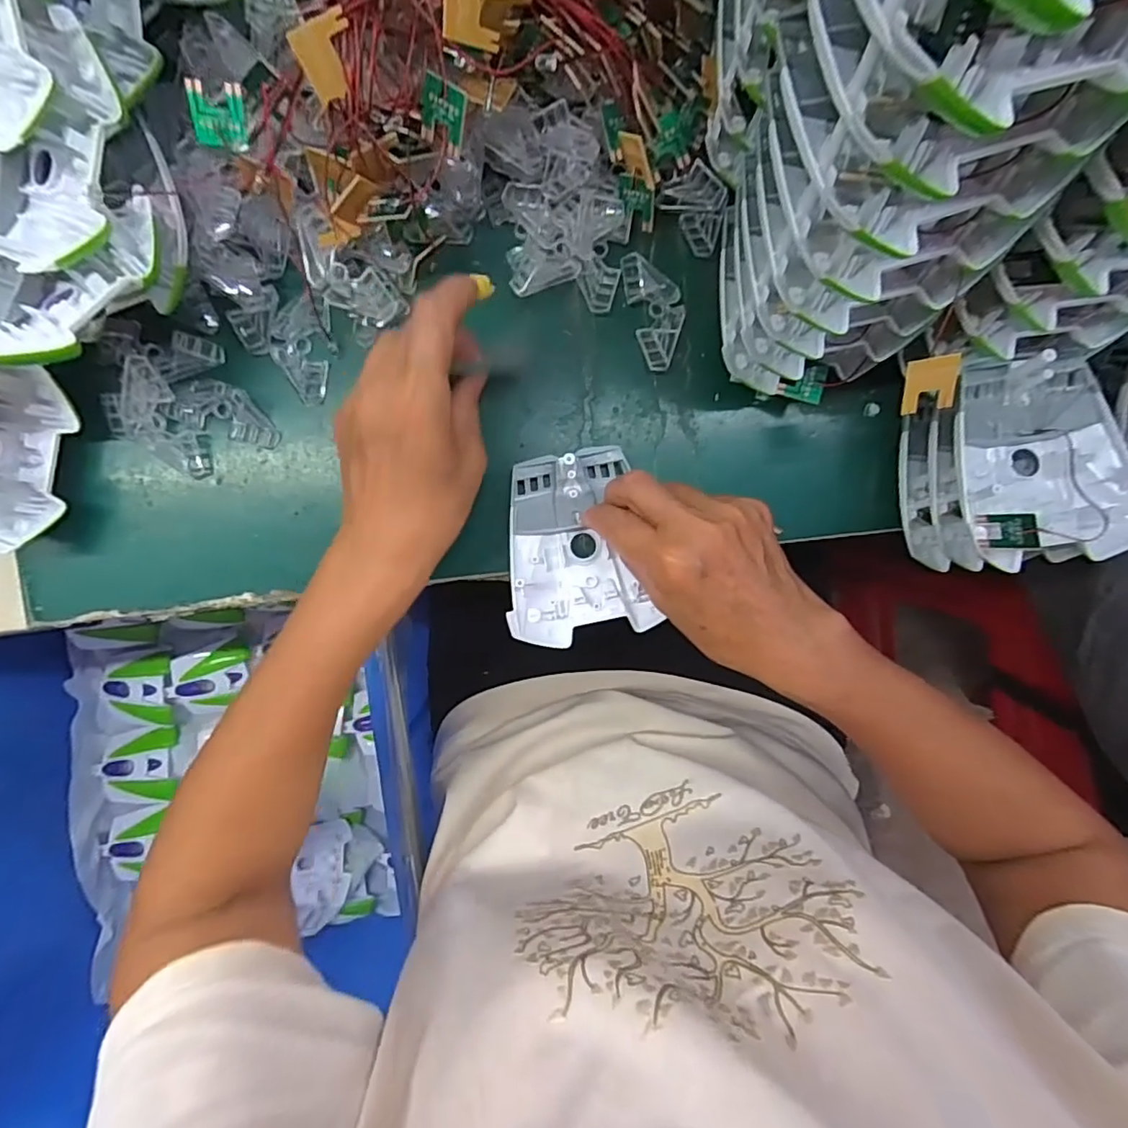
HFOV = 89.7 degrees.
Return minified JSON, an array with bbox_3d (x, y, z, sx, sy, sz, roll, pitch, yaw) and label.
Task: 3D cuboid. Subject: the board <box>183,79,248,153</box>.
[{"bbox_3d":[-0.170,-0.222,0.280,0.026,0.006,0.027,7,110,-5],"label":"board"}]

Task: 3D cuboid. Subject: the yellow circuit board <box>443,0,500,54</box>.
[{"bbox_3d":[-0.038,-0.234,0.238,0.025,0.005,0.025,-9,132,-27],"label":"yellow circuit board"}]

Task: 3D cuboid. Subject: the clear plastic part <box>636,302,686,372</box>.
[{"bbox_3d":[0.056,-0.137,0.342,0.023,0.008,0.038,16,94,-5],"label":"clear plastic part"}]

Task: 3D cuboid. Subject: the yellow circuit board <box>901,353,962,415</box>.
[{"bbox_3d":[0.179,-0.087,0.277,0.024,0.007,0.025,-7,118,7],"label":"yellow circuit board"}]

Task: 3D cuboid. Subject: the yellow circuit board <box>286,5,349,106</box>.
[{"bbox_3d":[-0.100,-0.217,0.243,0.025,0.025,0.004,-33,54,-3],"label":"yellow circuit board"}]

